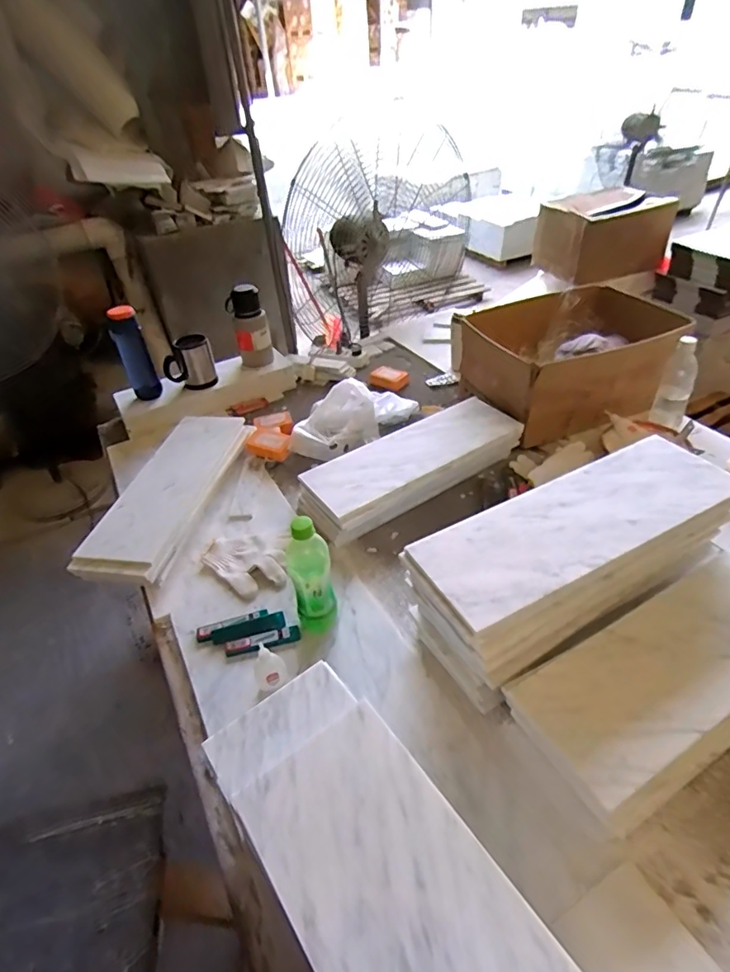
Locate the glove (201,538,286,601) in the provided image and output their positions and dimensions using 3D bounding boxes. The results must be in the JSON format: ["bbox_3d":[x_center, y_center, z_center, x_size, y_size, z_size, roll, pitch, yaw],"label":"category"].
[{"bbox_3d":[-0.207,0.136,0.927,0.155,0.024,0.099,29,51,32],"label":"glove"}]

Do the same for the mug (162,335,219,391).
[{"bbox_3d":[-0.447,-0.316,1.335,0.124,0.109,0.092,-10,42,-6],"label":"mug"}]

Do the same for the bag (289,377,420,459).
[{"bbox_3d":[-0.033,-0.168,1.212,0.159,0.084,0.320,25,49,29],"label":"bag"}]

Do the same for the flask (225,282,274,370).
[{"bbox_3d":[-0.305,-0.423,1.380,0.091,0.218,0.068,-16,43,-13],"label":"flask"}]

